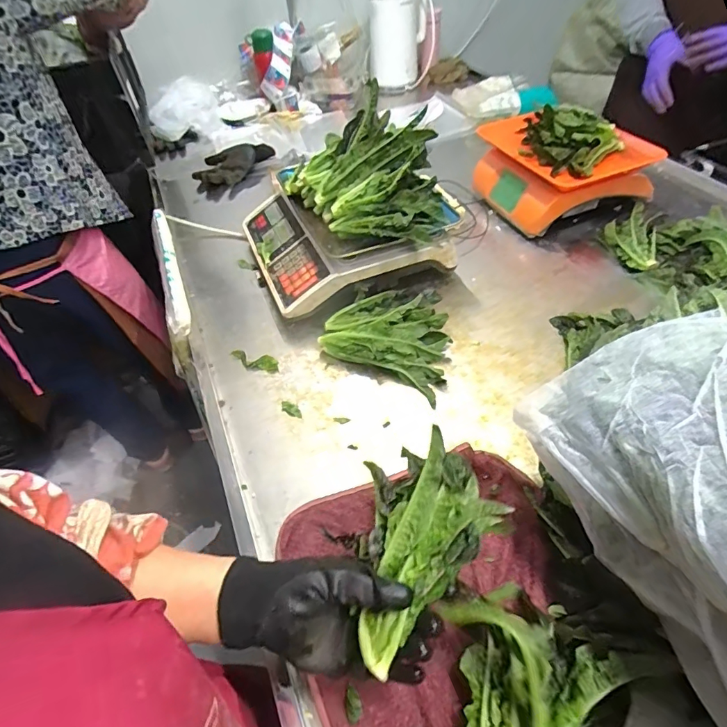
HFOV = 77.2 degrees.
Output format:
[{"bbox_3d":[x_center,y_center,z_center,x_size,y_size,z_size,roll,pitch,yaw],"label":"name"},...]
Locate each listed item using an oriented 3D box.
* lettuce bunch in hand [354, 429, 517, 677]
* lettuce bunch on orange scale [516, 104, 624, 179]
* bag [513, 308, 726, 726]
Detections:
[{"bbox_3d":[0.031,0.139,0.361,0.110,0.084,0.162,24,55,23],"label":"lettuce bunch in hand"},{"bbox_3d":[0.380,-0.423,0.833,0.173,0.075,0.201,15,52,17],"label":"lettuce bunch on orange scale"},{"bbox_3d":[0.232,0.183,0.289,0.136,0.164,0.459,-4,49,1],"label":"bag"}]

